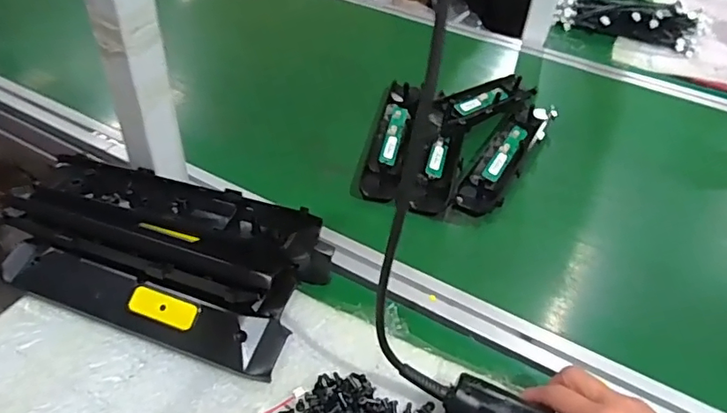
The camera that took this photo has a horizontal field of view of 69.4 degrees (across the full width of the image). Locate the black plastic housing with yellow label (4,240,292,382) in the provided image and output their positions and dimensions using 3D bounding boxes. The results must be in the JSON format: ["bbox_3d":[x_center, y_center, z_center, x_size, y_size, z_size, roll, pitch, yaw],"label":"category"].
[{"bbox_3d":[-0.201,0.083,0.462,0.279,0.034,0.055,16,42,10],"label":"black plastic housing with yellow label"}]

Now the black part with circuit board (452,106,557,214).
[{"bbox_3d":[0.192,-0.072,0.706,0.061,0.023,0.283,25,45,20],"label":"black part with circuit board"}]

